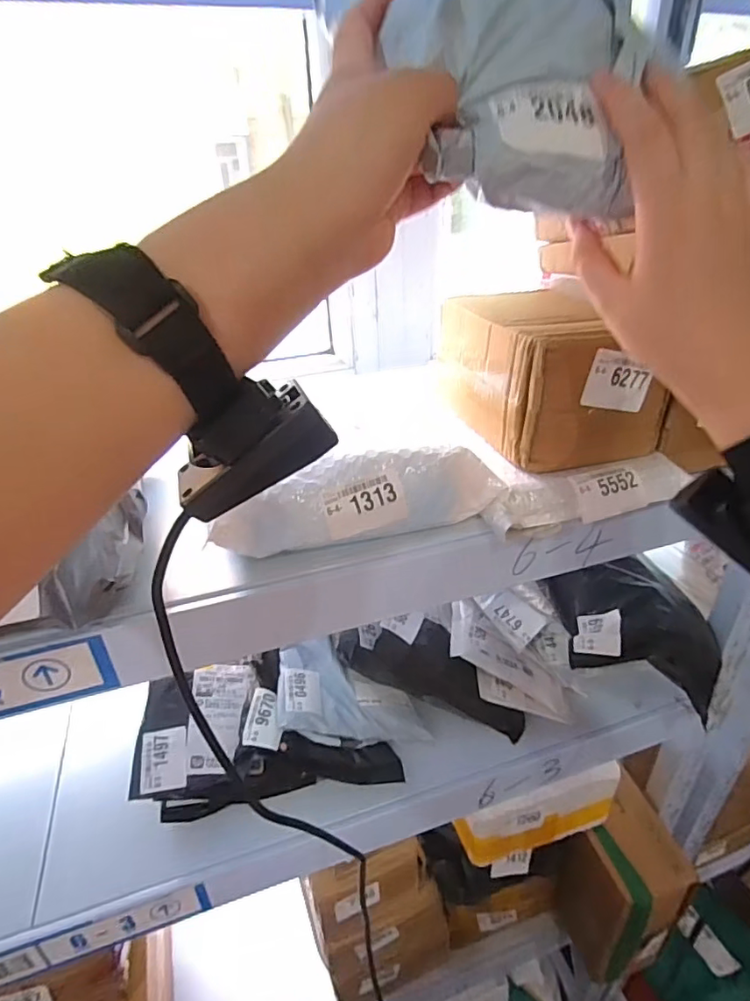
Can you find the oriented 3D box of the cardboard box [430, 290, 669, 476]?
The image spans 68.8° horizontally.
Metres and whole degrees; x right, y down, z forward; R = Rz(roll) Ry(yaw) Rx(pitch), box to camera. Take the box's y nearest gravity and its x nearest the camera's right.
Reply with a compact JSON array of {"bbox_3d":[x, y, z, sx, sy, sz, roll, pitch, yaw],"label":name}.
[{"bbox_3d":[0.142,-0.104,0.451,0.125,0.094,0.153,-10,32,-13],"label":"cardboard box"}]

